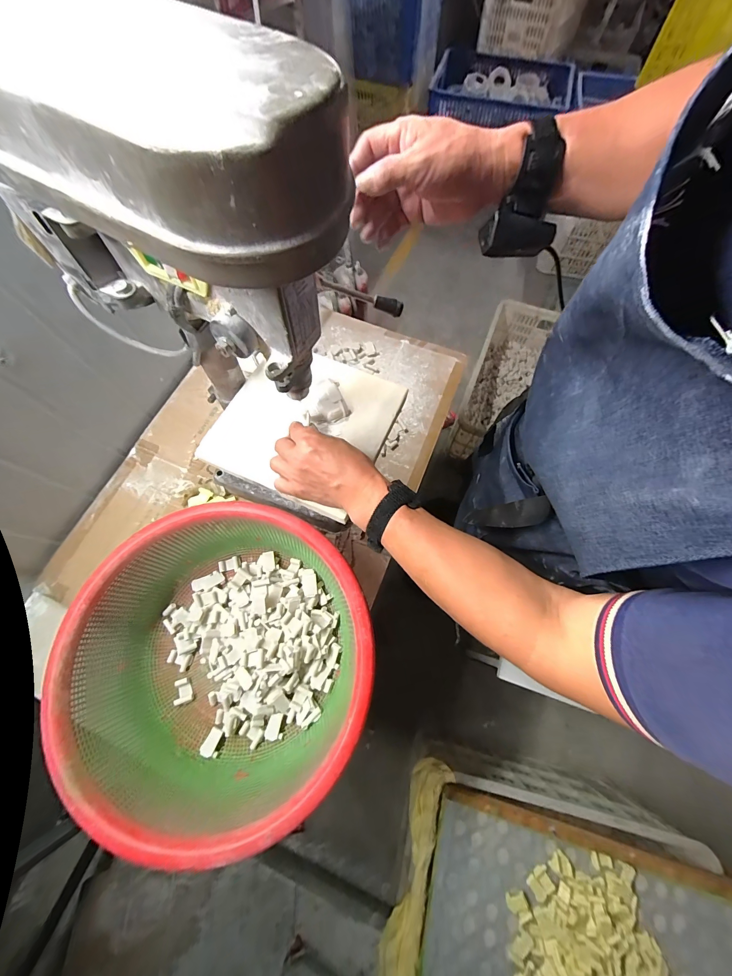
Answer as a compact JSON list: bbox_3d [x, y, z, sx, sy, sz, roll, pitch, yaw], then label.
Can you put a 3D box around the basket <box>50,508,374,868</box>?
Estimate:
[{"bbox_3d":[-0.216,0.255,0.514,0.445,0.156,0.425,-14,70,-5],"label":"basket"}]

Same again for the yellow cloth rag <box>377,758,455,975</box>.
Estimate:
[{"bbox_3d":[0.103,0.824,0.706,0.074,0.114,0.416,18,70,7],"label":"yellow cloth rag"}]

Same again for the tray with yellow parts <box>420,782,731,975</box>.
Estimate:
[{"bbox_3d":[0.431,0.900,0.616,0.630,0.096,0.405,14,70,6],"label":"tray with yellow parts"}]

